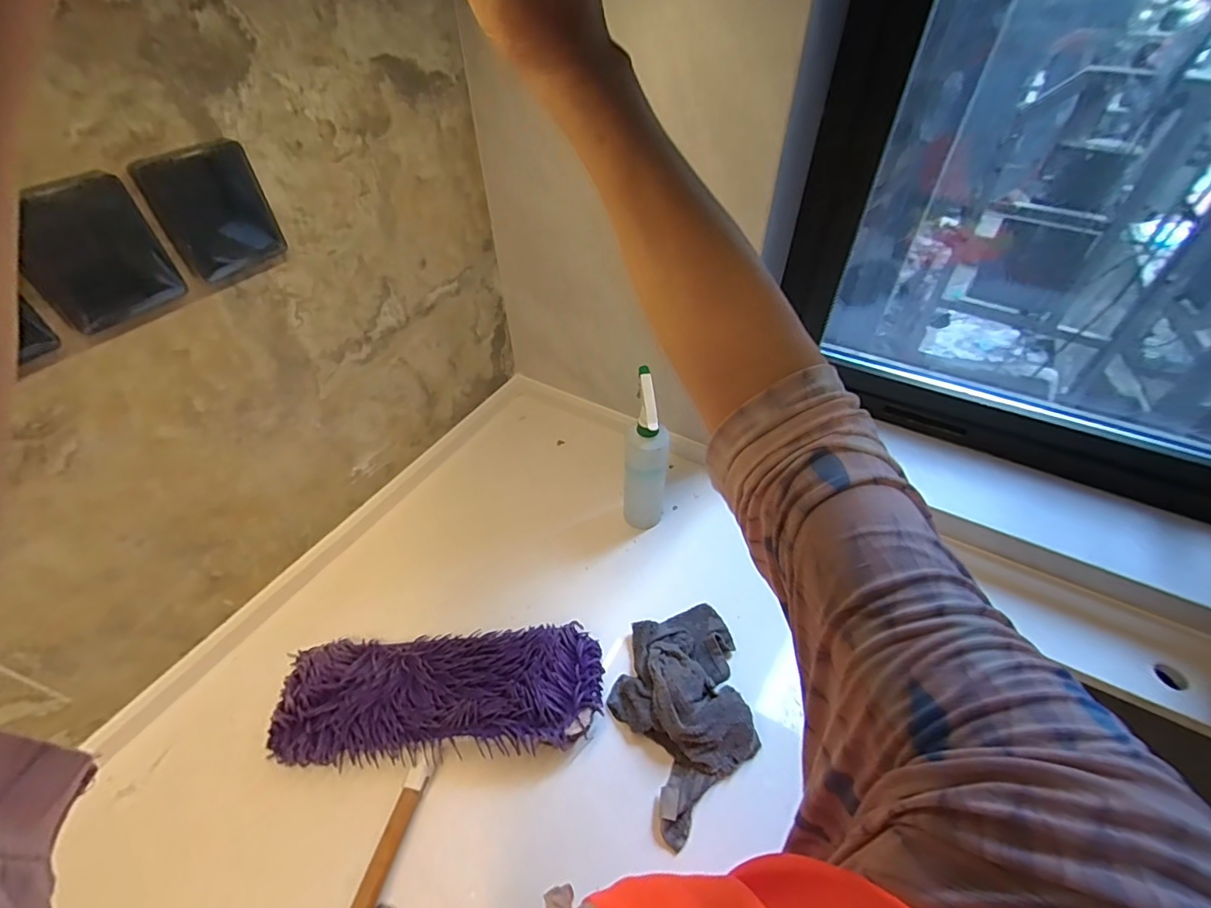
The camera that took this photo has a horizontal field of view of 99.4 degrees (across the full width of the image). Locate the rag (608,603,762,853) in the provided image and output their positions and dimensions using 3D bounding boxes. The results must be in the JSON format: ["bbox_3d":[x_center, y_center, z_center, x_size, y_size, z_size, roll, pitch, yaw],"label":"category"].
[{"bbox_3d":[0.104,0.306,0.630,0.170,0.067,0.227,-14,47,-13],"label":"rag"}]

